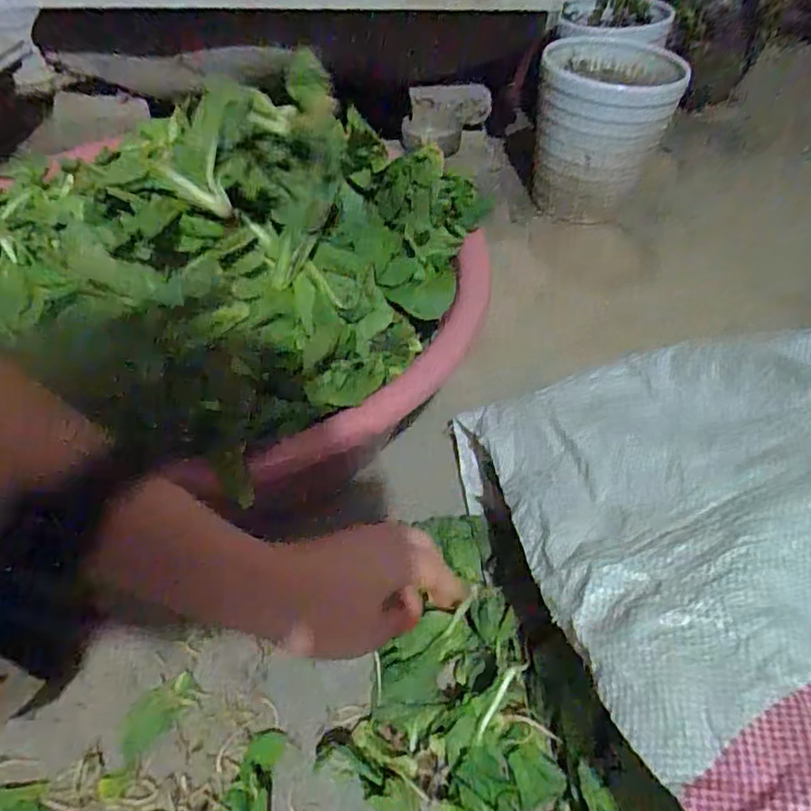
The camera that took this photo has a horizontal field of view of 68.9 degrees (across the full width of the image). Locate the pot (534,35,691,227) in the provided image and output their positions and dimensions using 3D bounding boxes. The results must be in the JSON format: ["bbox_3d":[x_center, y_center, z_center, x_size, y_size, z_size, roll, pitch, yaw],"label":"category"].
[{"bbox_3d":[0.258,-0.369,0.801,0.159,0.178,0.180,11,50,9],"label":"pot"}]

